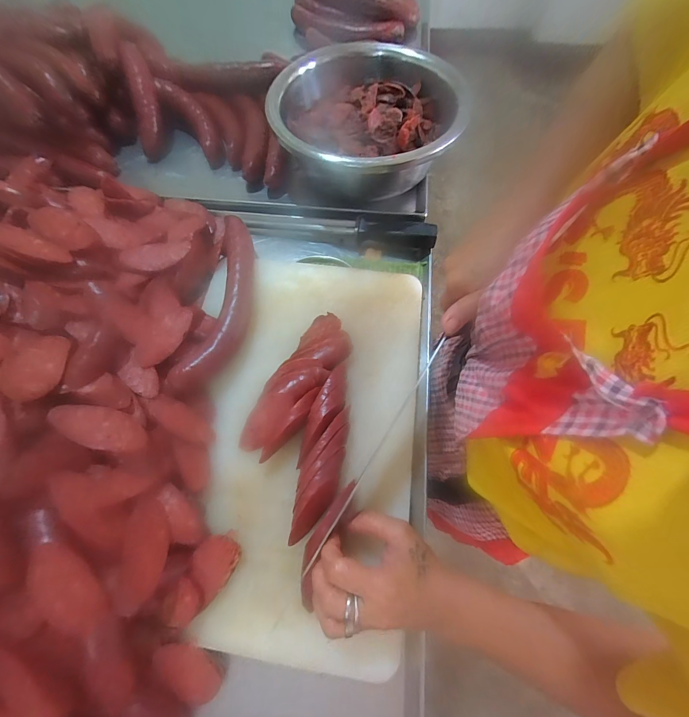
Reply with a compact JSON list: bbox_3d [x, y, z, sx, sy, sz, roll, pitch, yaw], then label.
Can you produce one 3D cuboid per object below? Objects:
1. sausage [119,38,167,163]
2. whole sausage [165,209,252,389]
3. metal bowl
[{"bbox_3d":[-0.329,-0.419,0.531,0.041,0.153,0.029,0,26,0],"label":"sausage"},{"bbox_3d":[-0.150,-0.079,0.409,0.072,0.030,0.259,6,67,3],"label":"whole sausage"},{"bbox_3d":[0.033,-0.372,0.511,0.277,0.108,0.304,0,67,0],"label":"metal bowl"}]

